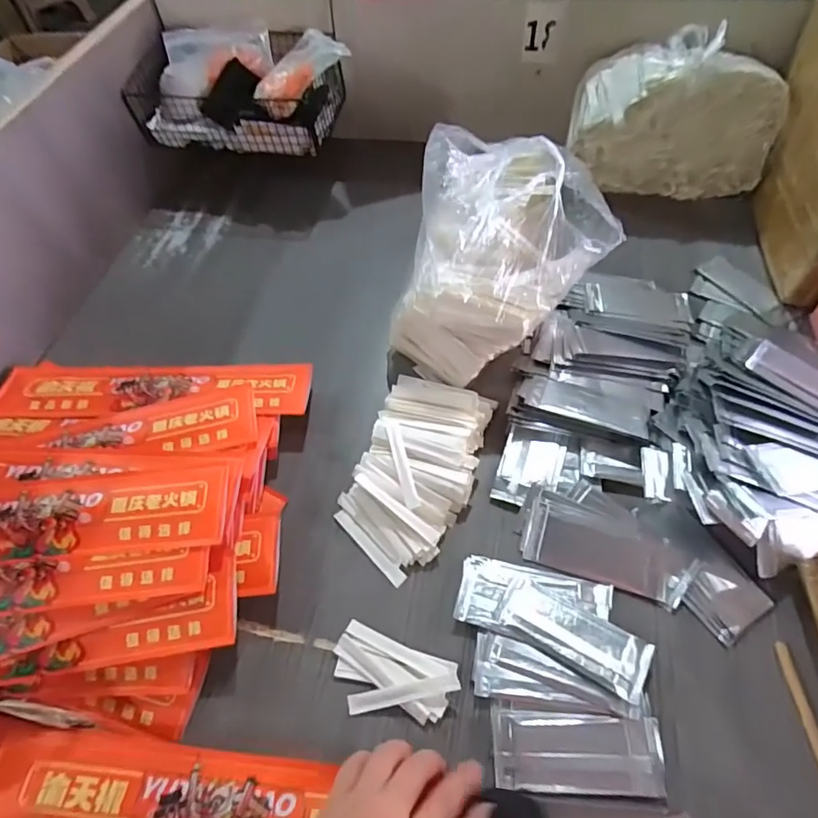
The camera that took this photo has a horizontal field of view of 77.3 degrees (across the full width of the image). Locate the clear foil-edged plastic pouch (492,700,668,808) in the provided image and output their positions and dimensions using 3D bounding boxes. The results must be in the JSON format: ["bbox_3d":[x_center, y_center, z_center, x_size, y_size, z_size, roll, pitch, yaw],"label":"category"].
[{"bbox_3d":[0.126,0.257,0.384,0.122,0.009,0.054,4,59,5],"label":"clear foil-edged plastic pouch"}]

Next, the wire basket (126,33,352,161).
[{"bbox_3d":[-0.237,-0.461,0.735,0.297,0.106,0.144,6,59,6],"label":"wire basket"}]

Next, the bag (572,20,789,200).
[{"bbox_3d":[0.350,-0.389,0.687,0.251,0.166,0.097,6,59,6],"label":"bag"}]

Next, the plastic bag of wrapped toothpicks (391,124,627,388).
[{"bbox_3d":[0.101,-0.158,0.524,0.172,0.175,0.222,26,63,17],"label":"plastic bag of wrapped toothpicks"}]

